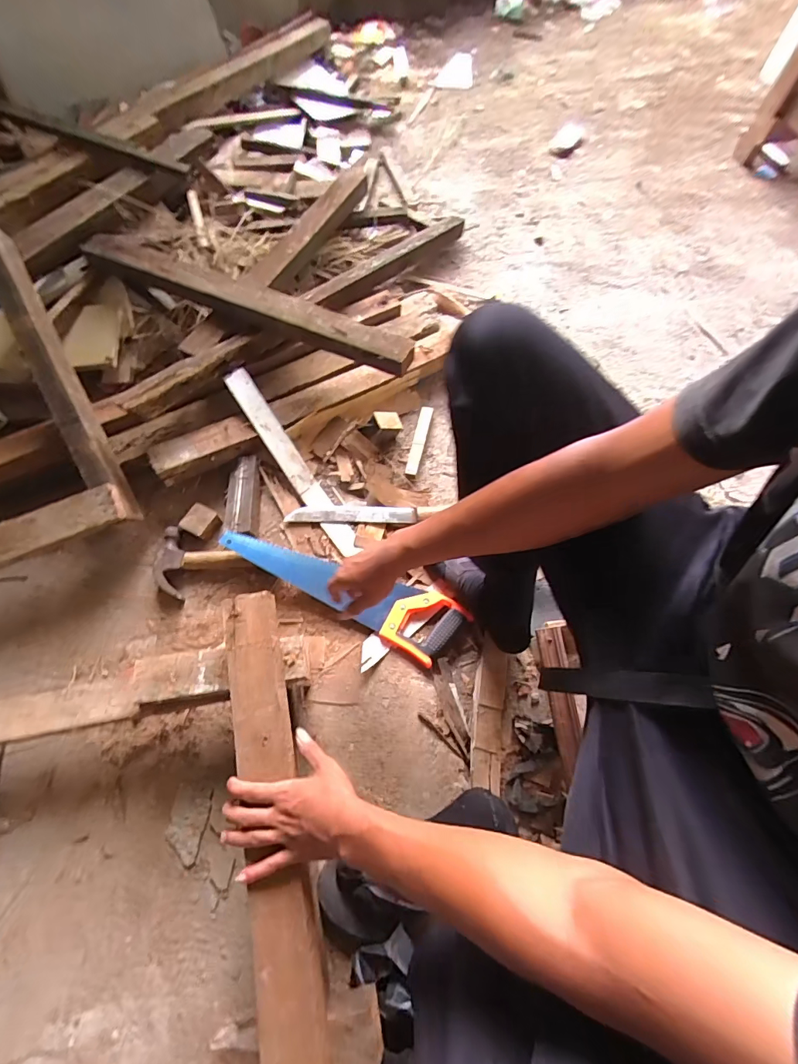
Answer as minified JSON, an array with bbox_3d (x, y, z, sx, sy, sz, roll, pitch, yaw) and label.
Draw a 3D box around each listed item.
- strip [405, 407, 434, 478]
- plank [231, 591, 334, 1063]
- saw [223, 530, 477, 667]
[{"bbox_3d":[0.042,-0.189,0.906,0.025,0.023,0.171,12,67,5],"label":"strip"},{"bbox_3d":[-0.143,0.335,0.496,0.071,0.031,0.543,-11,68,-5],"label":"plank"},{"bbox_3d":[-0.096,0.105,0.741,0.430,0.037,0.113,21,68,0],"label":"saw"}]

